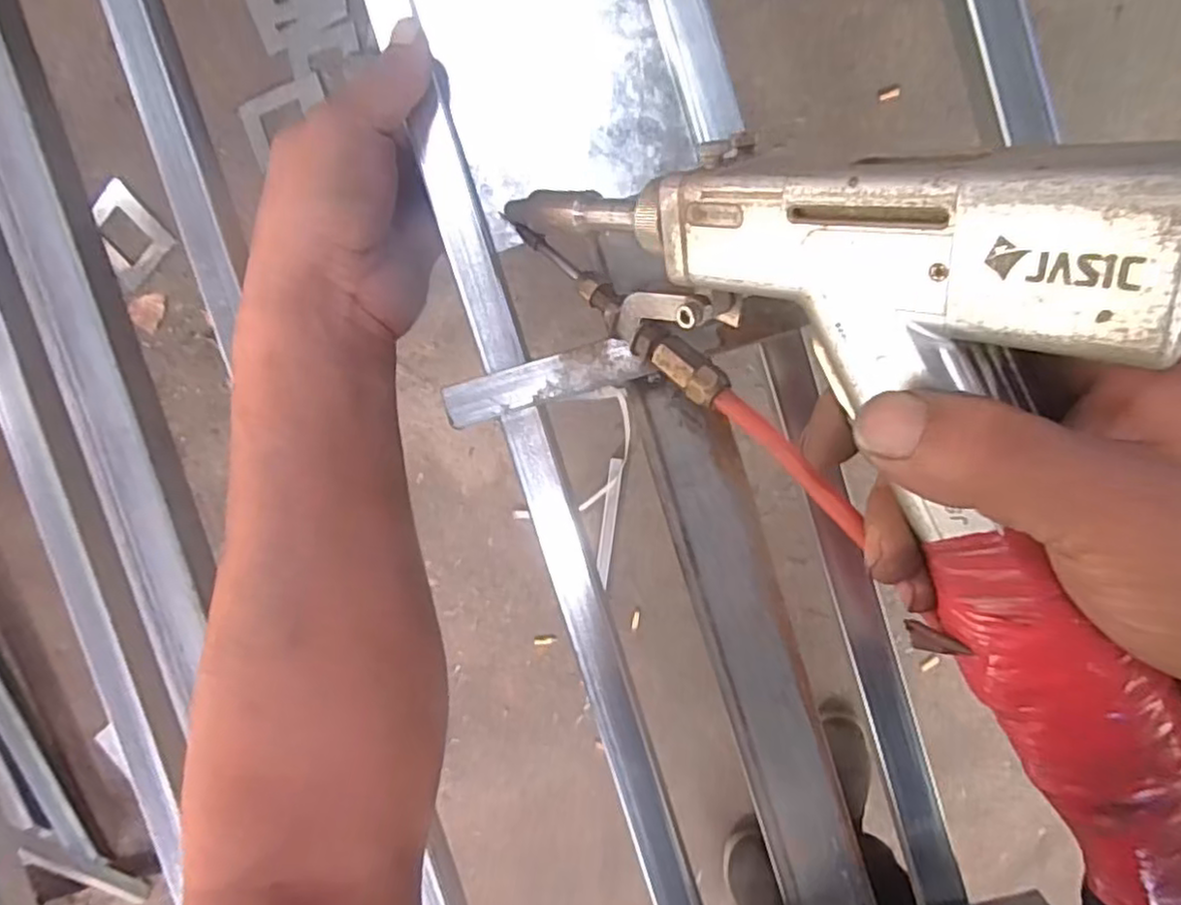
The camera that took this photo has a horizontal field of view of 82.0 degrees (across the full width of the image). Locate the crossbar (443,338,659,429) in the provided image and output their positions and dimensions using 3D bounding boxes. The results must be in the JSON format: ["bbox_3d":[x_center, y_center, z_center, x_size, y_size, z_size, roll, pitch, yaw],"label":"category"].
[{"bbox_3d":[-0.018,-0.031,0.293,0.088,0.020,0.019,-15,94,7],"label":"crossbar"}]

